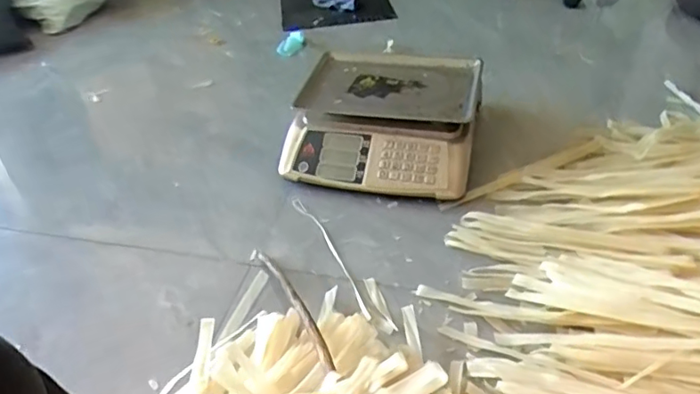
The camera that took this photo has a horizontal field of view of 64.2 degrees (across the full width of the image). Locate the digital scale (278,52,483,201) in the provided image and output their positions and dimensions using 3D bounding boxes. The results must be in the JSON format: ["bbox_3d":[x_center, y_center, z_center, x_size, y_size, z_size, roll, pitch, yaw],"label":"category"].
[{"bbox_3d":[0.072,-0.155,1.098,0.347,0.111,0.348,7,41,15],"label":"digital scale"}]

